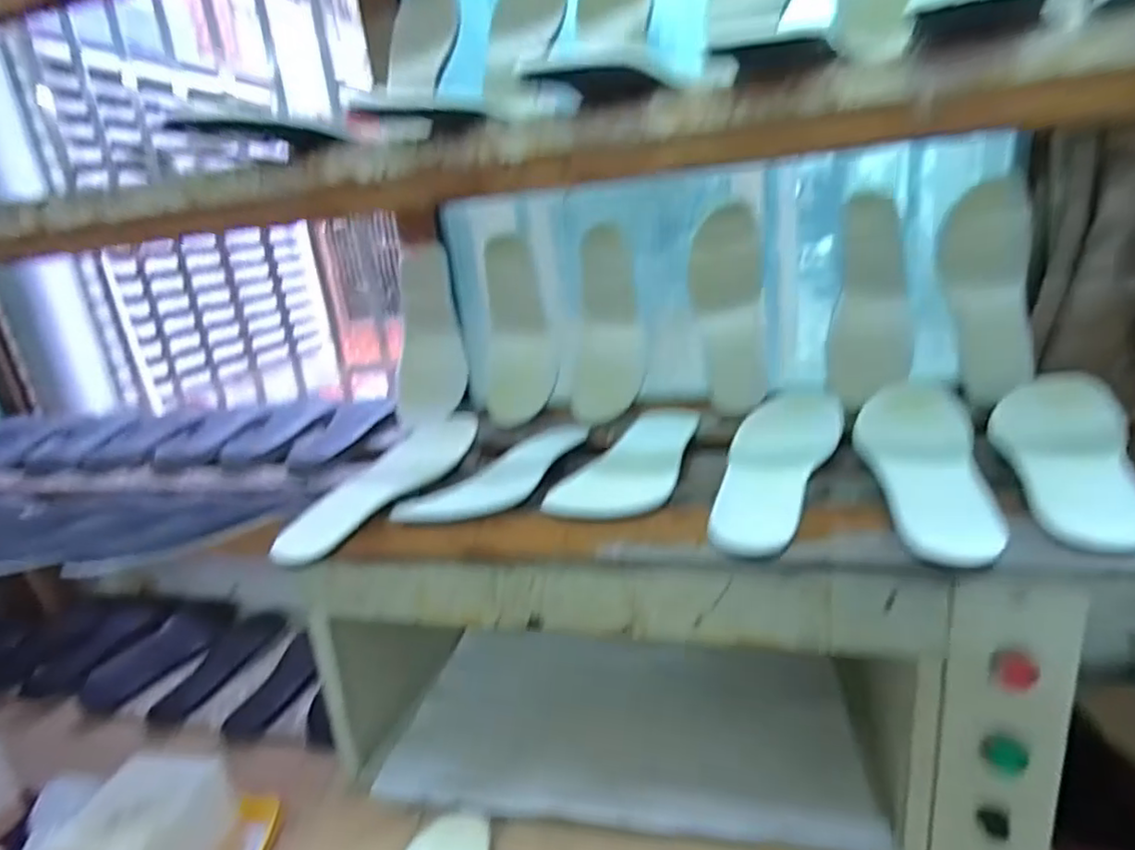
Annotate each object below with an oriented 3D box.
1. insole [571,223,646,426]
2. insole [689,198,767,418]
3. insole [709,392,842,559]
[{"bbox_3d":[0.048,-0.118,0.750,0.075,0.230,0.023,-1,-7,19],"label":"insole"},{"bbox_3d":[0.180,-0.127,0.717,0.074,0.226,0.028,-5,-5,9],"label":"insole"},{"bbox_3d":[0.176,0.028,0.552,0.083,0.049,0.243,4,21,34],"label":"insole"}]

